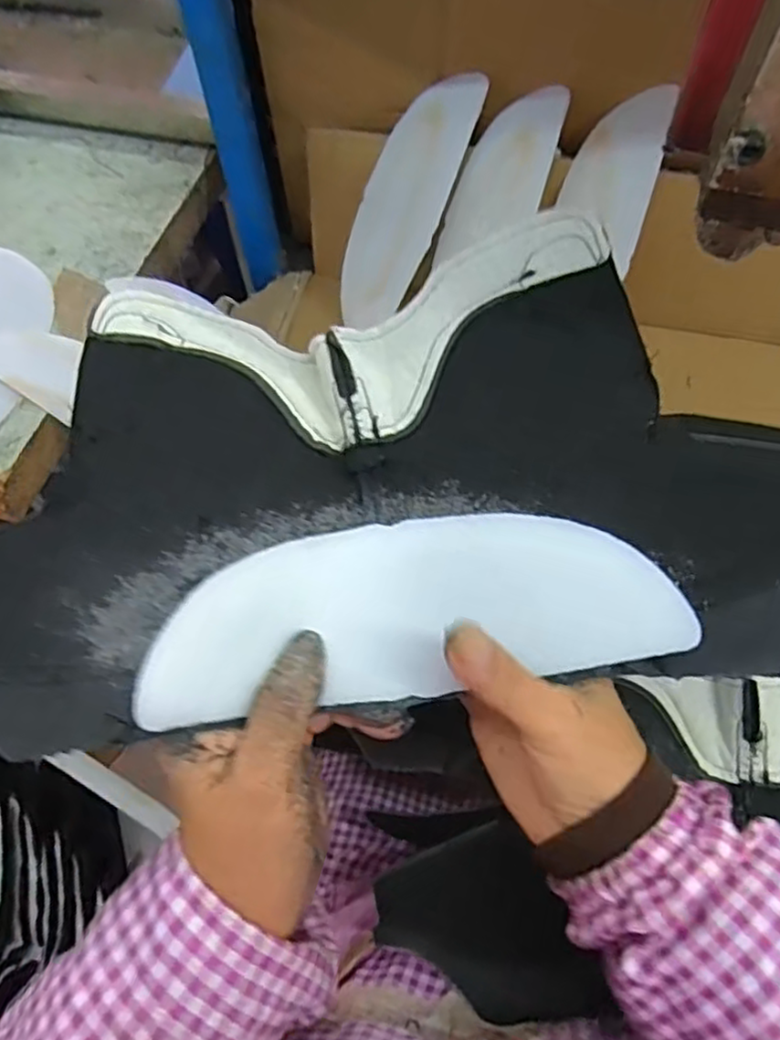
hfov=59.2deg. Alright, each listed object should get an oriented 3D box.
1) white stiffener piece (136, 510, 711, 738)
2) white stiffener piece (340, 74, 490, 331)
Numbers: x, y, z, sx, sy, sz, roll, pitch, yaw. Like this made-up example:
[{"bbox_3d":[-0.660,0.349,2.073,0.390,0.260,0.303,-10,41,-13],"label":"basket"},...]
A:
[{"bbox_3d":[0.008,0.035,0.279,0.196,0.046,0.071,-7,63,-5],"label":"white stiffener piece"},{"bbox_3d":[0.009,-0.249,0.549,0.069,0.196,0.004,31,28,15],"label":"white stiffener piece"}]

